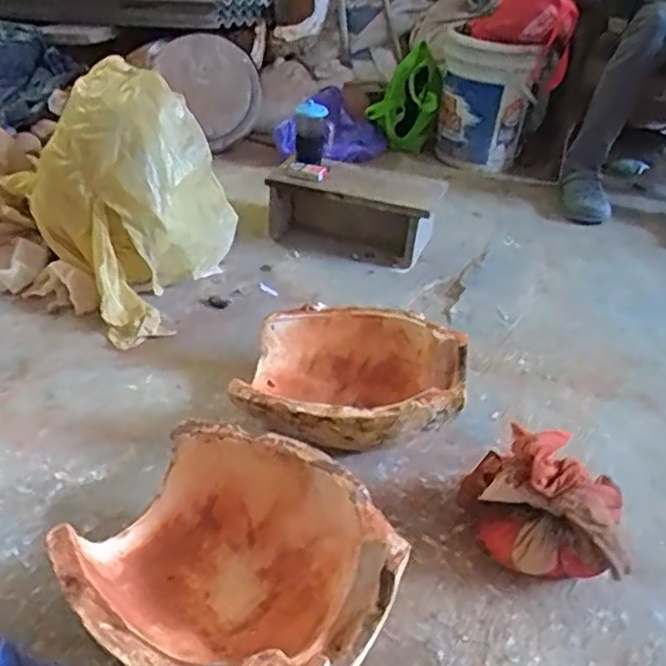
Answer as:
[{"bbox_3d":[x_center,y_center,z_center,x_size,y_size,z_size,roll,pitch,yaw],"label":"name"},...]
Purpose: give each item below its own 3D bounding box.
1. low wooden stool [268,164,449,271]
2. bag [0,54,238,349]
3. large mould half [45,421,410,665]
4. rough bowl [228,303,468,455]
[{"bbox_3d":[0.044,-0.293,1.536,0.388,0.157,0.192,11,36,12],"label":"low wooden stool"},{"bbox_3d":[-0.406,-0.268,1.284,0.301,0.386,0.384,16,37,18],"label":"bag"},{"bbox_3d":[-0.112,0.274,0.736,0.337,0.149,0.304,22,39,25],"label":"large mould half"},{"bbox_3d":[0.029,0.081,1.026,0.331,0.136,0.303,2,35,-1],"label":"rough bowl"}]

